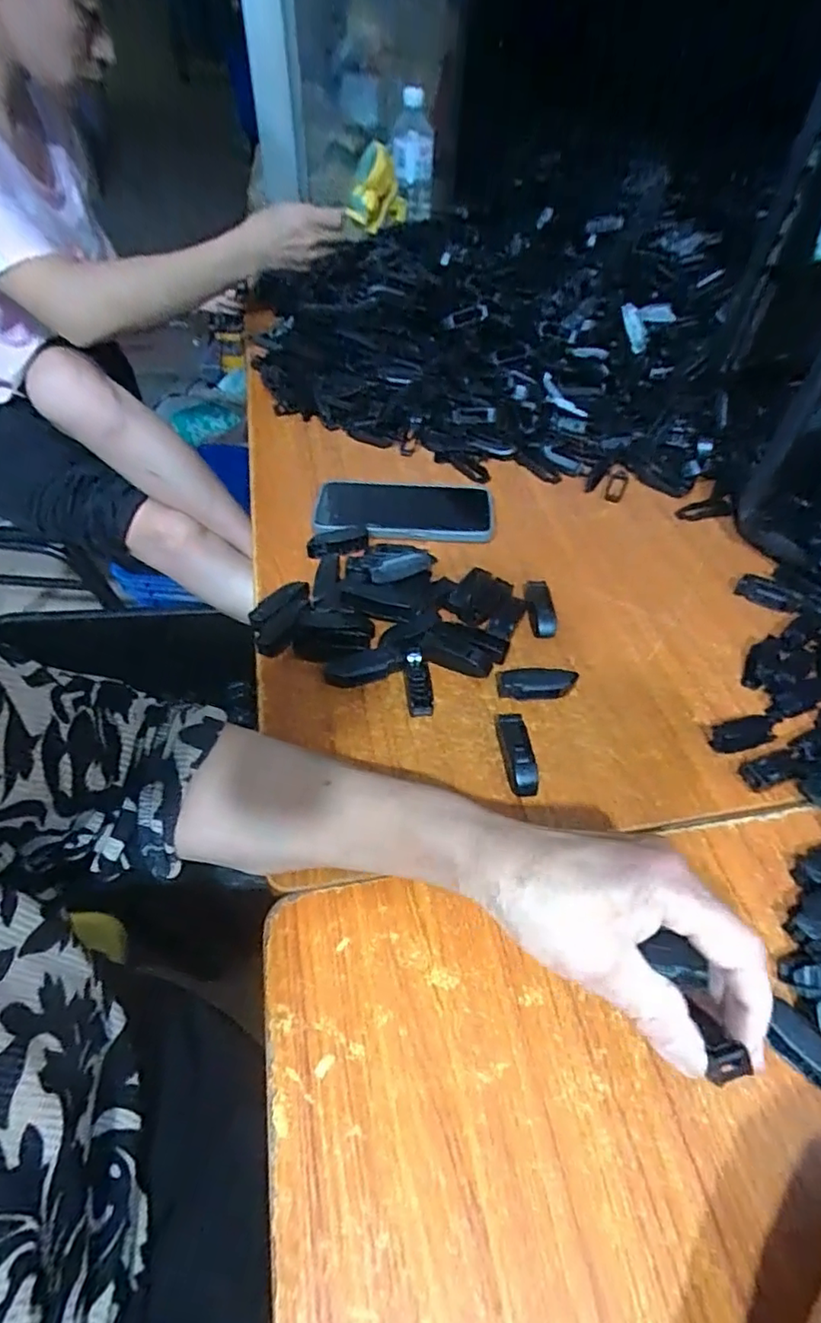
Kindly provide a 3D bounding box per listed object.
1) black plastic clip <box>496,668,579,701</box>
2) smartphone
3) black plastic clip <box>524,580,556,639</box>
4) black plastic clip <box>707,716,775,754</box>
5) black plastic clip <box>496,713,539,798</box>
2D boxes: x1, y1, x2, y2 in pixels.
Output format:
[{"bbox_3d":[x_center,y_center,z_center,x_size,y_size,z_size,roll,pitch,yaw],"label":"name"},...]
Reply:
[{"bbox_3d":[0.089,0.016,0.417,0.054,0.015,0.017,1,49,-3],"label":"black plastic clip"},{"bbox_3d":[-0.005,-0.143,0.549,0.163,0.010,0.083,2,49,-2],"label":"smartphone"},{"bbox_3d":[0.104,-0.045,0.476,0.020,0.011,0.056,3,49,-1],"label":"black plastic clip"},{"bbox_3d":[0.224,0.048,0.396,0.045,0.016,0.019,-11,51,-13],"label":"black plastic clip"},{"bbox_3d":[0.069,0.060,0.382,0.019,0.014,0.057,-6,50,-8],"label":"black plastic clip"}]

